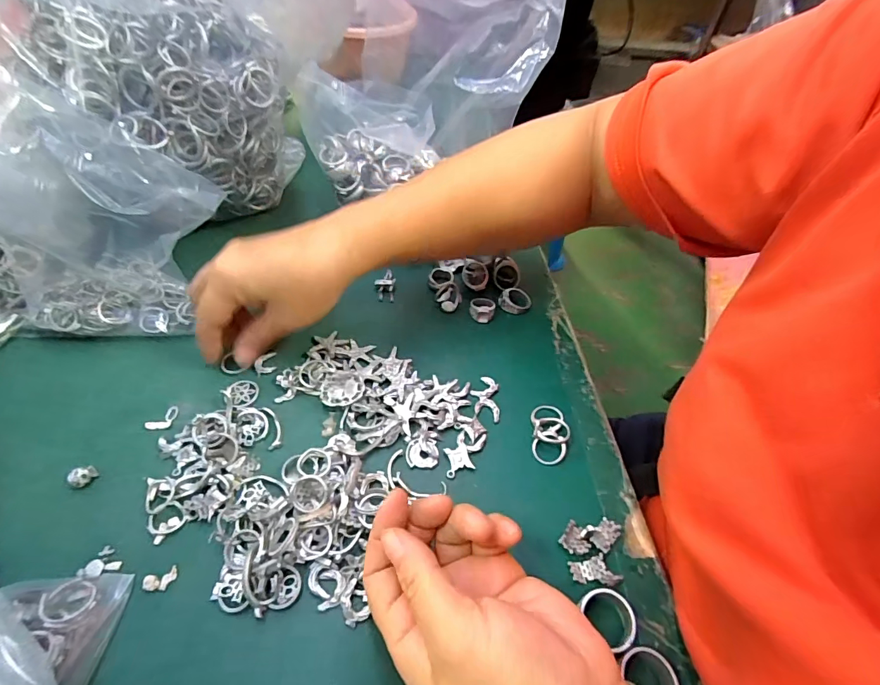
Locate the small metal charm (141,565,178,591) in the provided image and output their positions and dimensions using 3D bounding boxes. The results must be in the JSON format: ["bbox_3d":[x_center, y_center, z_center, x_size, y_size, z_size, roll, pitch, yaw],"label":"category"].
[{"bbox_3d":[-0.148,0.125,0.230,0.016,0.004,0.010,-19,55,-18],"label":"small metal charm"}]

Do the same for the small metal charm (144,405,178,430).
[{"bbox_3d":[-0.183,0.051,0.289,0.013,0.004,0.021,36,57,23],"label":"small metal charm"}]

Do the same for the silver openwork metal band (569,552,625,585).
[{"bbox_3d":[0.087,0.127,0.245,0.027,0.006,0.015,-4,46,25],"label":"silver openwork metal band"}]

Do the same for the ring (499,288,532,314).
[{"bbox_3d":[0.065,-0.037,0.373,0.026,0.010,0.022,31,55,19],"label":"ring"}]

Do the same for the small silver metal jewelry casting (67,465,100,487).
[{"bbox_3d":[-0.212,0.079,0.259,0.009,0.010,0.013,28,54,18],"label":"small silver metal jewelry casting"}]

